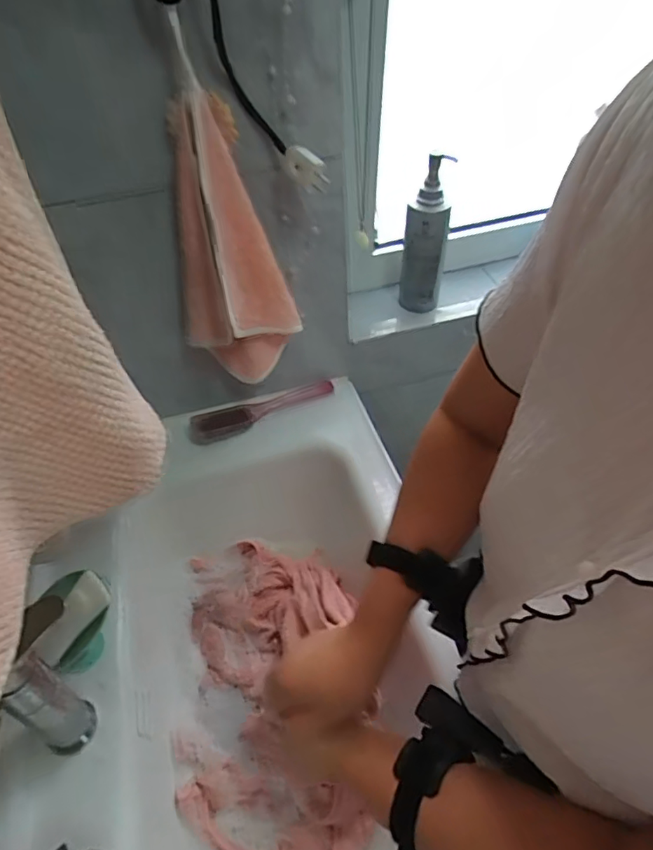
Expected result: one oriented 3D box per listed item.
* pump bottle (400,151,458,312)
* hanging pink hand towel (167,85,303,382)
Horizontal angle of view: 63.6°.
[{"bbox_3d":[0.146,-0.273,0.790,0.066,0.227,0.052,8,49,10],"label":"pump bottle"},{"bbox_3d":[-0.111,-0.193,0.631,0.134,0.333,0.098,-29,52,-21],"label":"hanging pink hand towel"}]

